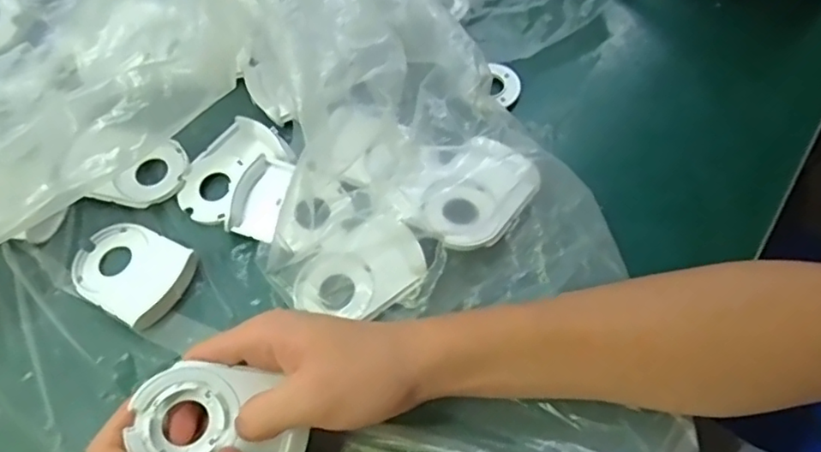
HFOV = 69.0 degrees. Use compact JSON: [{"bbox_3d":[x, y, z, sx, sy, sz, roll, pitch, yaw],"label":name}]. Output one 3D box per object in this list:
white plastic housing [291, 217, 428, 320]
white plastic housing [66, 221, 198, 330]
[{"bbox_3d":[-0.031,0.030,0.370,0.078,0.014,0.051,-27,62,-9],"label":"white plastic housing"},{"bbox_3d":[-0.184,0.028,0.387,0.084,0.011,0.057,22,66,16],"label":"white plastic housing"}]

